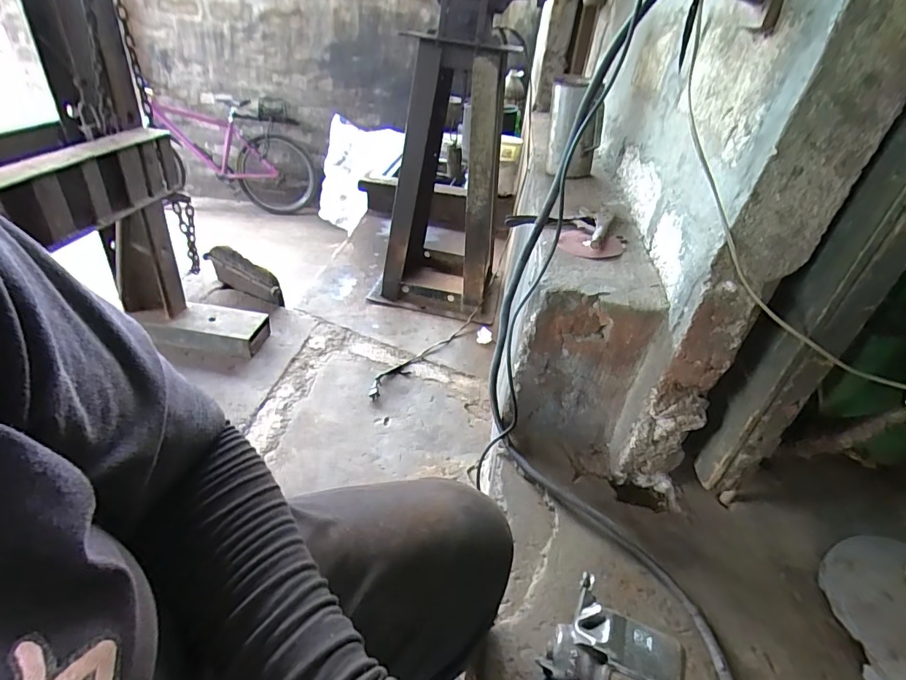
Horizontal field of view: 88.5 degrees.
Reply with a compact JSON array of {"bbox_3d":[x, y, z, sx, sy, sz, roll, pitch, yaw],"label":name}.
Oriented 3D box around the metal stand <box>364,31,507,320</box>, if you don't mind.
[{"bbox_3d":[0.007,-0.562,1.589,0.382,0.777,0.825,8,35,0],"label":"metal stand"}]

